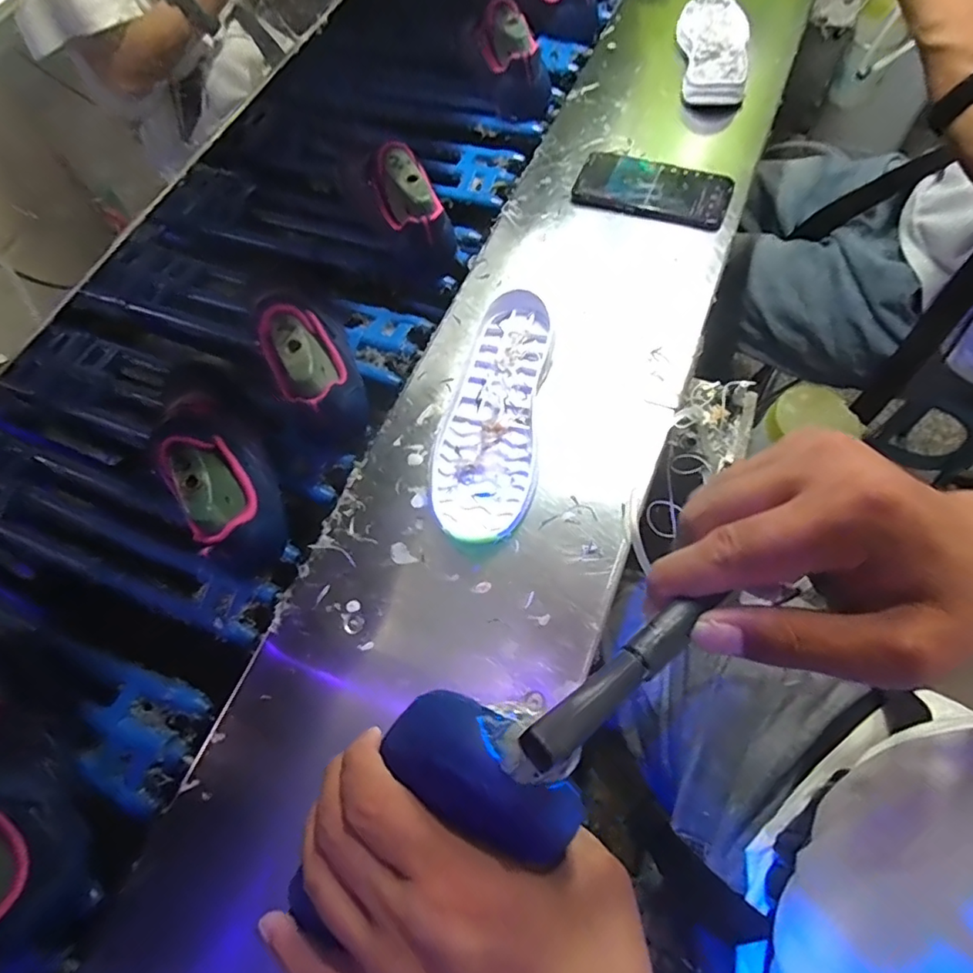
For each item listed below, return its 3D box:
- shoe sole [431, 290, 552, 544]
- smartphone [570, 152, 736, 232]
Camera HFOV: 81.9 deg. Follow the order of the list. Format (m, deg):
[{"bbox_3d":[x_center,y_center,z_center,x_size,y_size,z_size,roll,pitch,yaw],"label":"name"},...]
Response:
[{"bbox_3d":[0.005,-0.065,0.500,0.088,0.033,0.247,7,62,4],"label":"shoe sole"},{"bbox_3d":[0.178,-0.320,0.602,0.159,0.013,0.074,21,72,12],"label":"smartphone"}]

